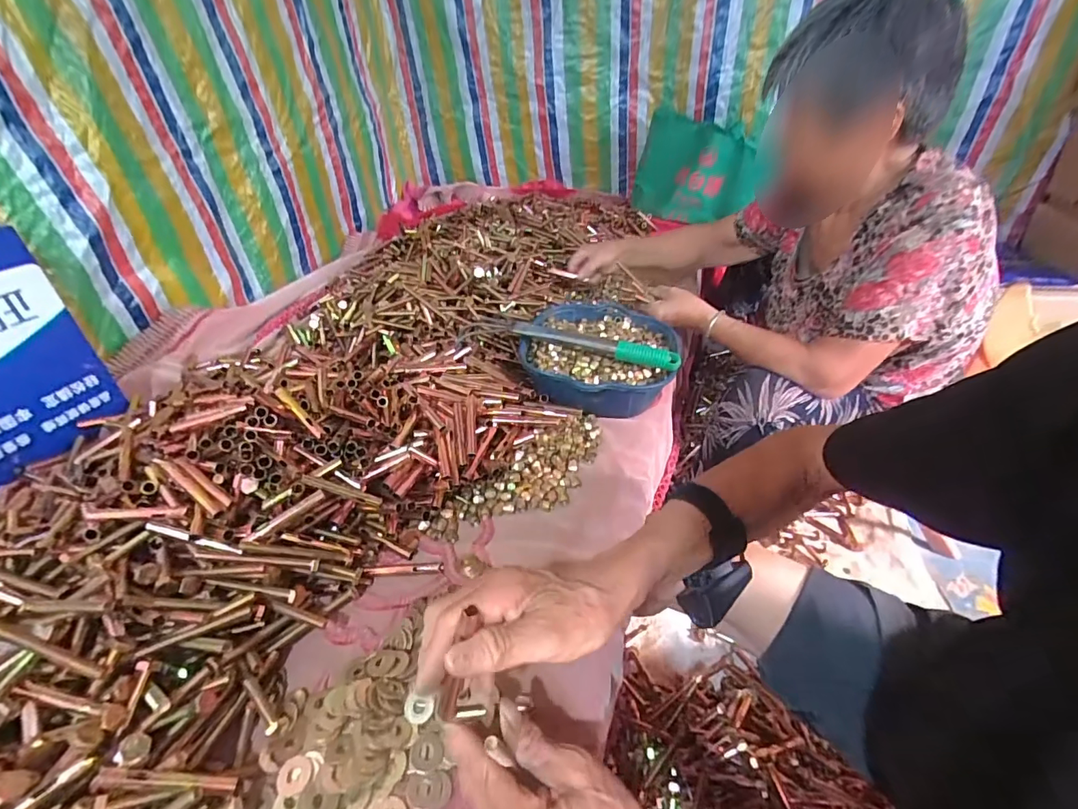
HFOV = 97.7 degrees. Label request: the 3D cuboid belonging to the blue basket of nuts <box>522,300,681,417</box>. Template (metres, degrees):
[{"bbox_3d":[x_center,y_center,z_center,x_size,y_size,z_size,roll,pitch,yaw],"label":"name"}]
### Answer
[{"bbox_3d":[0.093,-0.072,0.732,0.226,0.084,0.229,6,38,14],"label":"blue basket of nuts"}]

